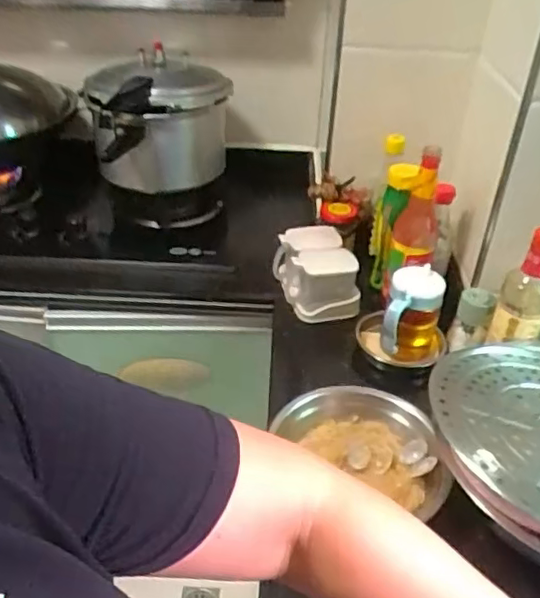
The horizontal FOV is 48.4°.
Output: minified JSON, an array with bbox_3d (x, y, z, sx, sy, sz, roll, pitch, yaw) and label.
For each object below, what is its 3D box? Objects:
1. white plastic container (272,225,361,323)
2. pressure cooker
[{"bbox_3d":[0.080,-0.048,1.046,0.108,0.091,0.166,-8,37,-15],"label":"white plastic container"},{"bbox_3d":[-0.219,-0.347,1.176,0.274,0.201,0.244,-15,39,-23],"label":"pressure cooker"}]

